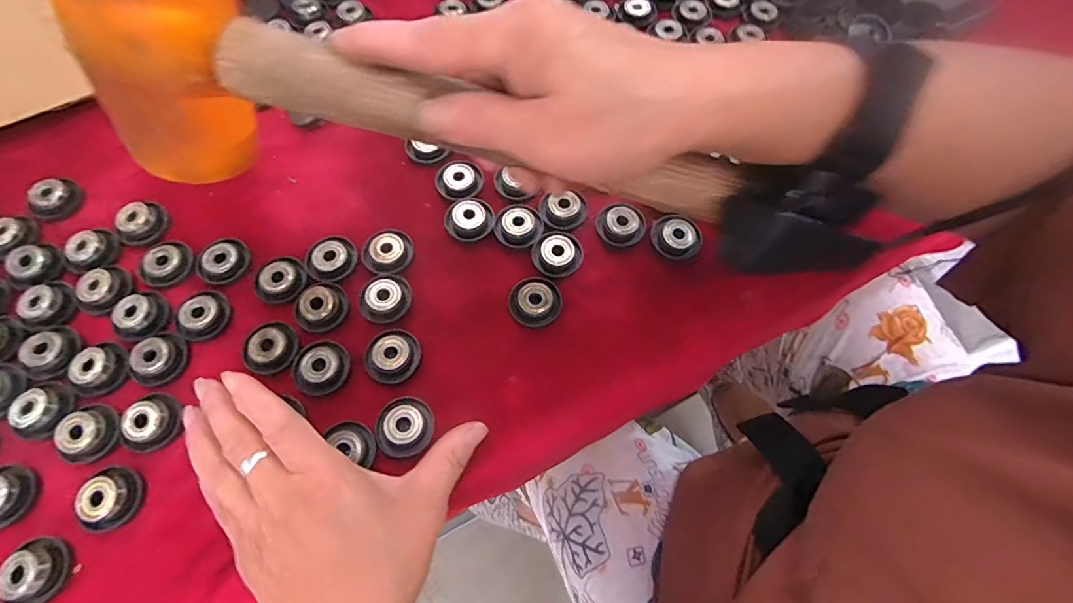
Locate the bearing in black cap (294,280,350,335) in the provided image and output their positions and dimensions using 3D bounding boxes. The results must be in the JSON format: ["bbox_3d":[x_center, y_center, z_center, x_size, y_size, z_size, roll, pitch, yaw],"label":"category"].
[{"bbox_3d":[-0.134,0.003,0.299,0.031,0.010,0.027,-38,72,-15],"label":"bearing in black cap"}]

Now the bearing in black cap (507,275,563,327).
[{"bbox_3d":[-0.001,-0.001,0.304,0.032,0.007,0.032,8,67,3],"label":"bearing in black cap"}]

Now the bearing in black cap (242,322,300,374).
[{"bbox_3d":[-0.161,0.028,0.292,0.030,0.008,0.031,0,67,0],"label":"bearing in black cap"}]

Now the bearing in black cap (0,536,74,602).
[{"bbox_3d":[-0.257,0.140,0.244,0.025,0.013,0.033,25,69,10],"label":"bearing in black cap"}]

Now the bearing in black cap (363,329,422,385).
[{"bbox_3d":[-0.087,0.033,0.290,0.033,0.007,0.032,0,67,0],"label":"bearing in black cap"}]

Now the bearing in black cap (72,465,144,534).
[{"bbox_3d":[-0.230,0.106,0.258,0.029,0.011,0.028,-36,72,-14],"label":"bearing in black cap"}]

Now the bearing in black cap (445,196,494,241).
[{"bbox_3d":[-0.046,-0.056,0.324,0.032,0.011,0.027,7,67,3],"label":"bearing in black cap"}]

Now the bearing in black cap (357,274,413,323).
[{"bbox_3d":[-0.095,-0.003,0.304,0.029,0.009,0.033,30,70,12],"label":"bearing in black cap"}]

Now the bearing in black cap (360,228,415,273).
[{"bbox_3d":[-0.099,-0.034,0.318,0.034,0.007,0.030,6,67,2],"label":"bearing in black cap"}]

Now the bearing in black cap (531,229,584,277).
[{"bbox_3d":[0.014,-0.032,0.316,0.033,0.006,0.031,0,67,0],"label":"bearing in black cap"}]

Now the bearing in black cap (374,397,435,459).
[{"bbox_3d":[-0.076,0.071,0.273,0.032,0.010,0.033,0,67,0],"label":"bearing in black cap"}]

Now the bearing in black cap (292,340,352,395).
[{"bbox_3d":[-0.129,0.038,0.287,0.031,0.006,0.031,0,67,0],"label":"bearing in black cap"}]

